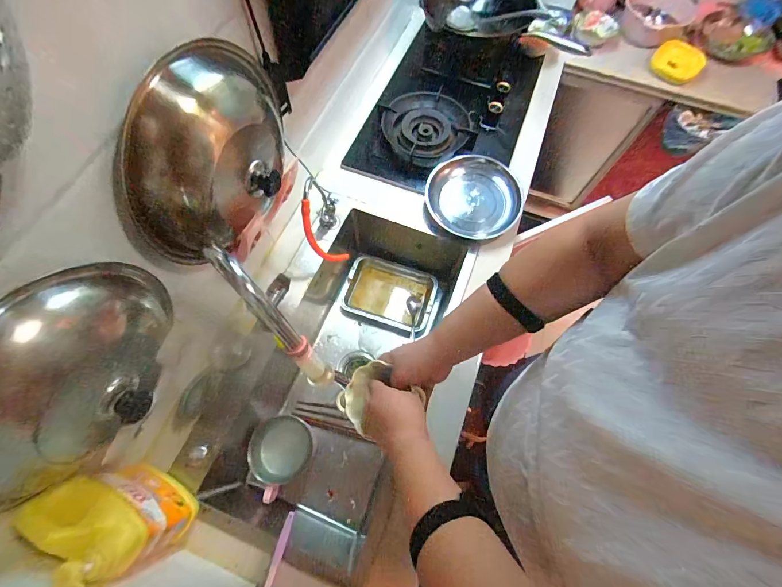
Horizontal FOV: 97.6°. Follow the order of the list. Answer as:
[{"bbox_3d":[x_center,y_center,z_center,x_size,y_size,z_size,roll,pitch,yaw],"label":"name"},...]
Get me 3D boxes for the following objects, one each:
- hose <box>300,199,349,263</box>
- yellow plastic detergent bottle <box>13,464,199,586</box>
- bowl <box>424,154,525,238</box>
[{"bbox_3d":[-0.140,-0.107,0.696,0.013,0.184,0.059,8,65,25],"label":"hose"},{"bbox_3d":[-0.391,0.325,0.489,0.144,0.225,0.079,35,70,12],"label":"yellow plastic detergent bottle"},{"bbox_3d":[0.210,-0.243,0.872,0.224,0.060,0.226,1,67,-2],"label":"bowl"}]

